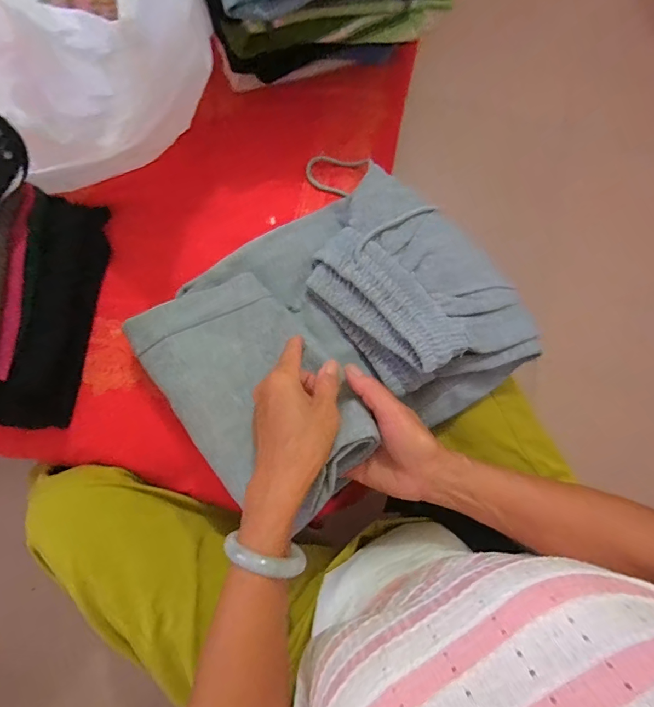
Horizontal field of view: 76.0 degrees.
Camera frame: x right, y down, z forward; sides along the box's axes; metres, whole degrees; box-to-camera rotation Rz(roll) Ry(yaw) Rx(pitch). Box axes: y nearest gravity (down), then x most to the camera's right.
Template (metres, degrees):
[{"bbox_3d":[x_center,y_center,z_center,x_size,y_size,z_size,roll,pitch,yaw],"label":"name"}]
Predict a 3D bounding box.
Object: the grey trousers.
[{"bbox_3d":[0.006,-0.024,0.409,0.323,0.069,0.270,-37,80,-6],"label":"grey trousers"}]

